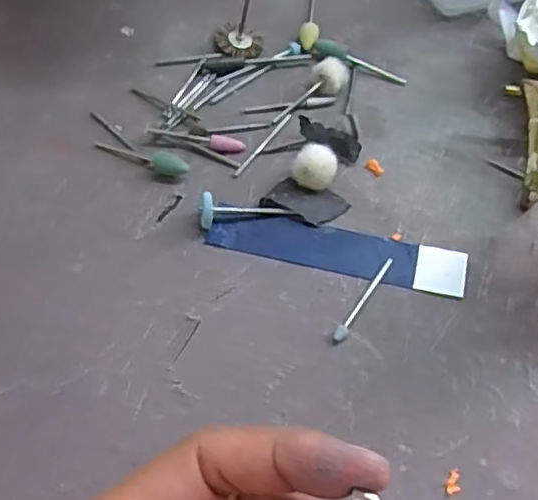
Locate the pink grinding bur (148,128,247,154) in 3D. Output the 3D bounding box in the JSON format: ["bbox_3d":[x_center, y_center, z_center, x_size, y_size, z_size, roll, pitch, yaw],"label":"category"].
[{"bbox_3d":[-0.033,-0.050,0.281,0.045,0.005,0.007,12,58,7],"label":"pink grinding bur"}]

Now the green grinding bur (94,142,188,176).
[{"bbox_3d":[-0.056,-0.042,0.273,0.045,0.008,0.008,23,59,13],"label":"green grinding bur"}]

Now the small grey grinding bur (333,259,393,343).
[{"bbox_3d":[0.036,0.018,0.237,0.004,0.004,0.042,30,61,17],"label":"small grey grinding bur"}]

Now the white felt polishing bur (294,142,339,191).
[{"bbox_3d":[0.020,-0.035,0.264,0.016,0.014,0.016,1,57,-1],"label":"white felt polishing bur"}]

